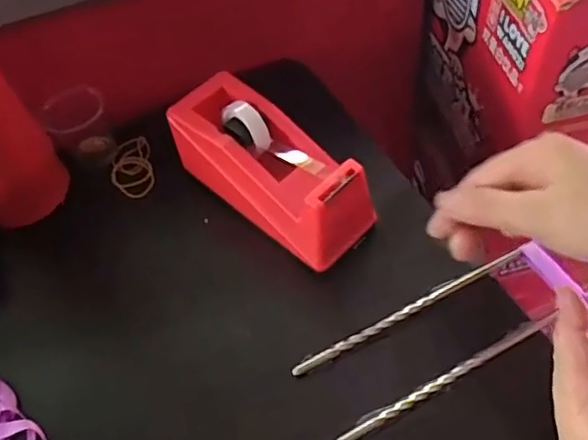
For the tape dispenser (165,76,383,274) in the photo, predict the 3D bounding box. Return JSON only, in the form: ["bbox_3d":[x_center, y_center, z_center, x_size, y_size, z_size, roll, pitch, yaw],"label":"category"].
[{"bbox_3d":[-0.018,-0.039,0.412,0.065,0.058,0.154,-39,59,-20],"label":"tape dispenser"}]

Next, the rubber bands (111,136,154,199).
[{"bbox_3d":[-0.131,-0.042,0.482,0.031,0.013,0.057,-16,54,-5],"label":"rubber bands"}]

